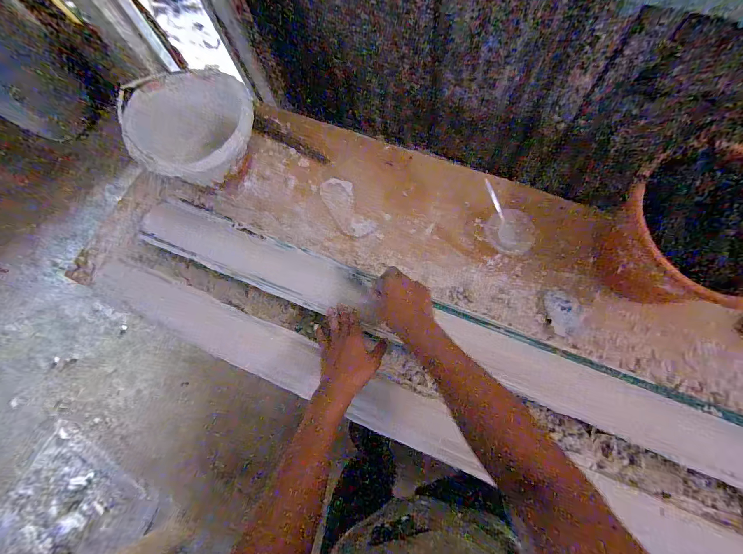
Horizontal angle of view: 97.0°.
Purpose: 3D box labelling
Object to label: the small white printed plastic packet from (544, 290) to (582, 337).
[{"bbox_3d":[0.395,0.071,0.675,0.062,0.012,0.091,-16,75,12],"label":"small white printed plastic packet"}]

